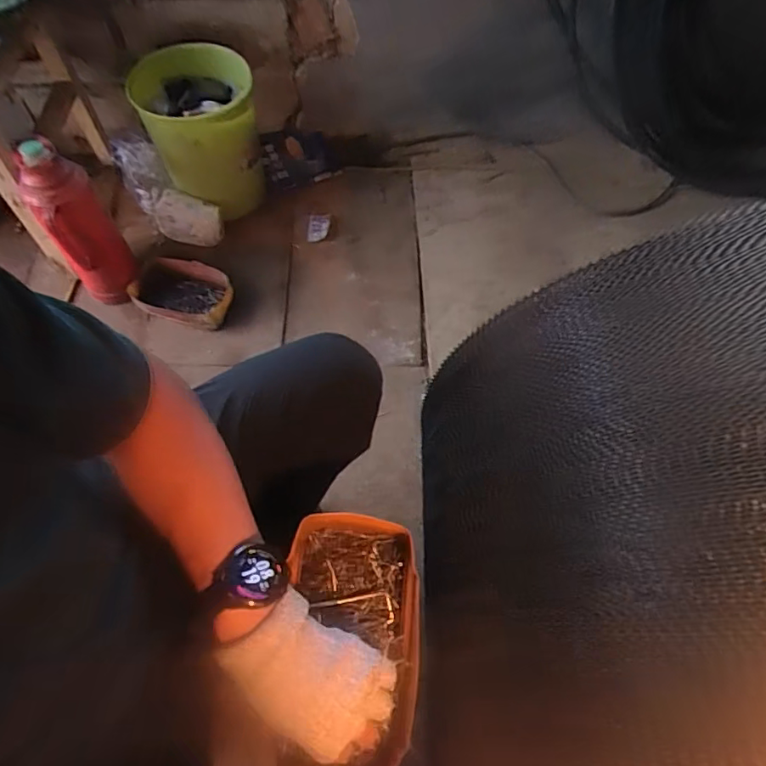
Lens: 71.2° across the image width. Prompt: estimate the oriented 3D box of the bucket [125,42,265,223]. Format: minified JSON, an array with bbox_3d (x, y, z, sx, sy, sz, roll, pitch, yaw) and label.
[{"bbox_3d":[-0.364,-0.510,1.096,0.209,0.277,0.244,-18,63,-10],"label":"bucket"}]

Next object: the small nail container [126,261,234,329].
[{"bbox_3d":[-0.410,-0.185,1.086,0.194,0.061,0.124,10,62,4],"label":"small nail container"}]

